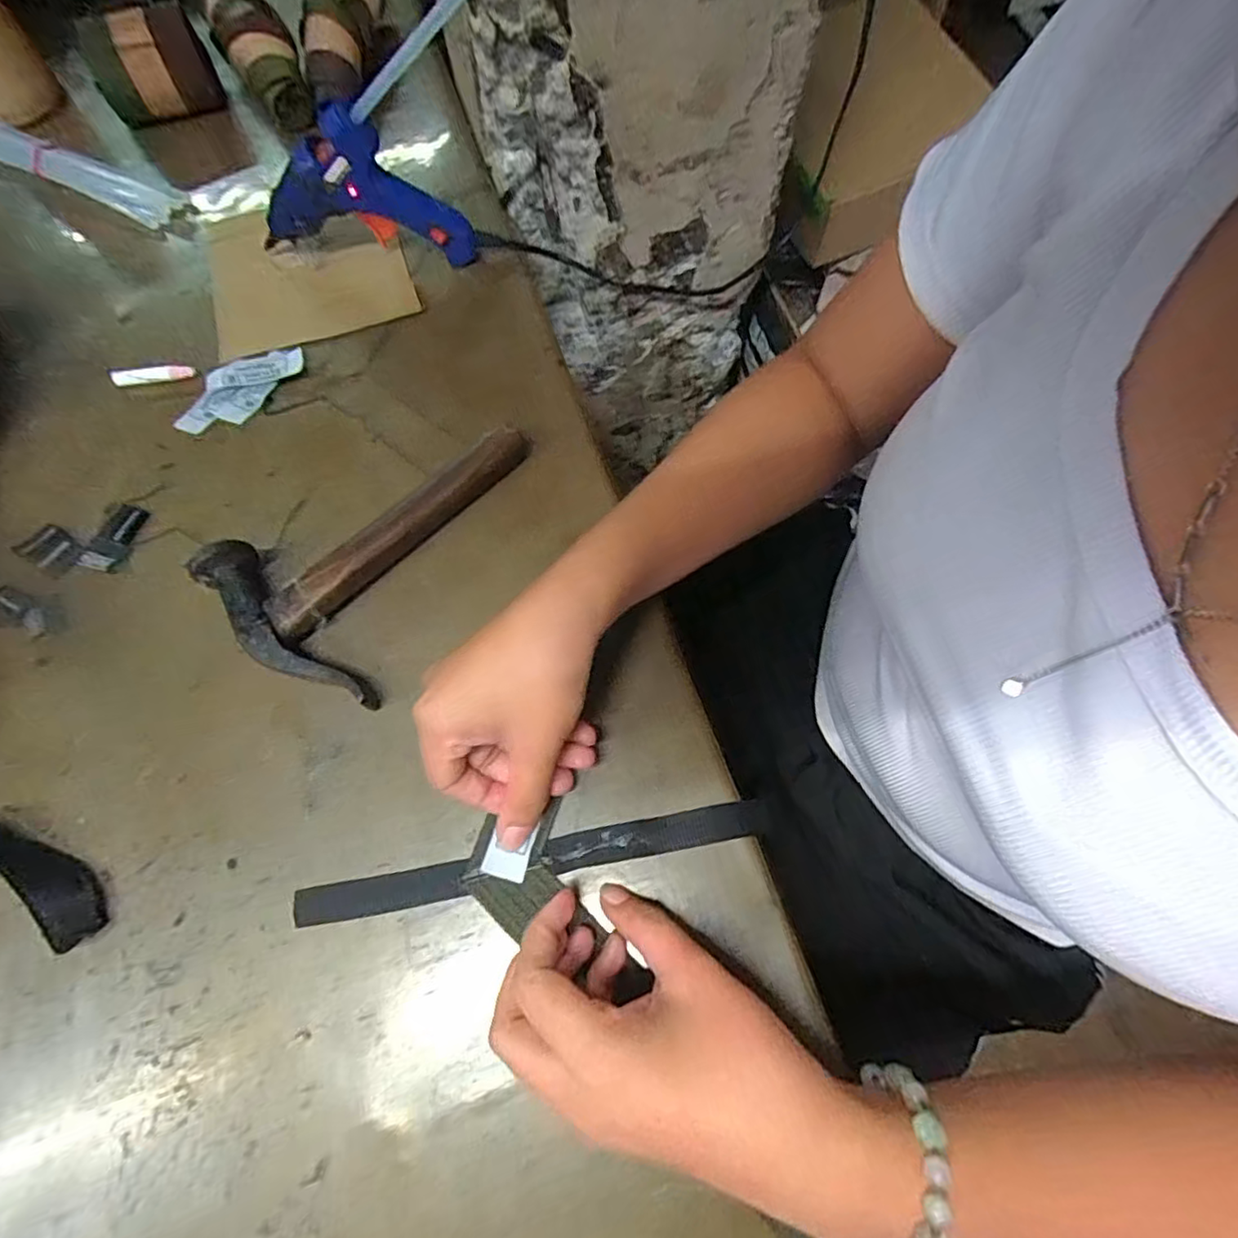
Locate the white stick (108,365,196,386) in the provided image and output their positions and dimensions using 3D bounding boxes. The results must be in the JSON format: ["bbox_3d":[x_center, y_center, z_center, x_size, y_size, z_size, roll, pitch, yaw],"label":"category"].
[{"bbox_3d":[-0.302,-0.158,0.398,0.052,0.012,0.010,-5,68,-2],"label":"white stick"}]

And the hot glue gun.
[{"bbox_3d":[-0.167,-0.271,0.392,0.132,0.094,0.023,-2,68,0],"label":"hot glue gun"}]

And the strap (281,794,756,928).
[{"bbox_3d":[-0.039,0.113,0.287,0.221,0.007,0.017,-10,68,-4],"label":"strap"}]

